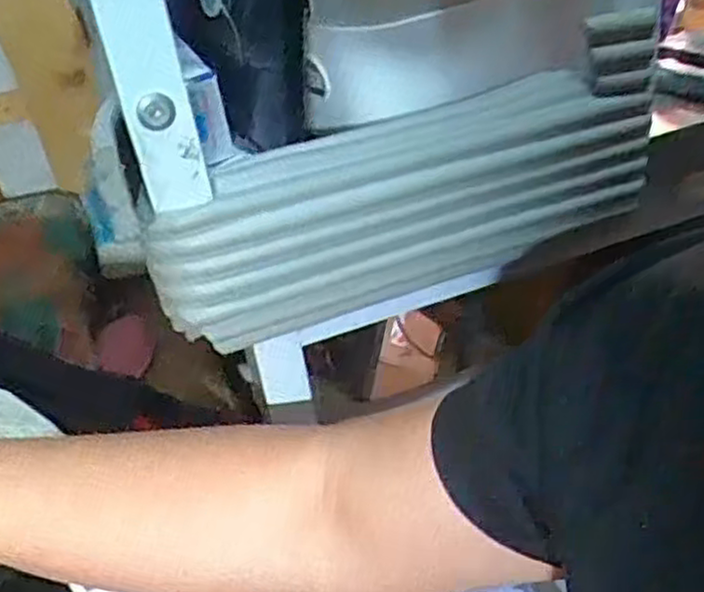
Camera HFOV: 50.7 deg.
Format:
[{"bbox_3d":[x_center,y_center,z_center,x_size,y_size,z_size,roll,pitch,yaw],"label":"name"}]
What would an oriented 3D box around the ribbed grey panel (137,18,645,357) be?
[{"bbox_3d":[0.027,-0.053,0.341,0.234,0.107,0.031,-17,33,-13],"label":"ribbed grey panel"}]

